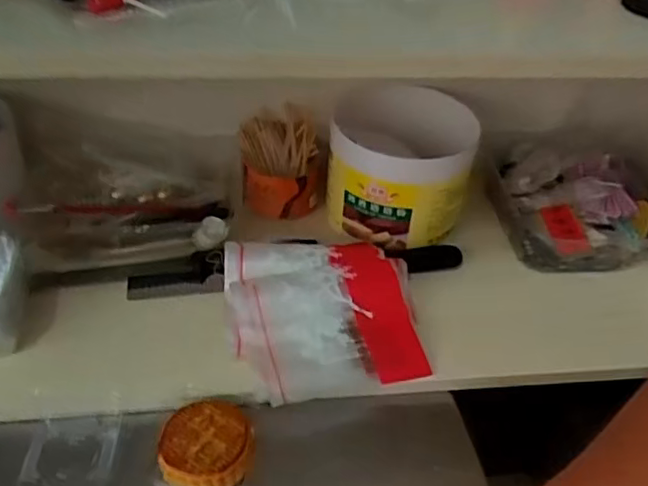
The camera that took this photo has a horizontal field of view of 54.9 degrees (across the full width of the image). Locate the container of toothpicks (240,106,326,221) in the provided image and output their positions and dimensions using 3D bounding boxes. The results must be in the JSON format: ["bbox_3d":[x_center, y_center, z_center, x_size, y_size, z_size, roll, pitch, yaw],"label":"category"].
[{"bbox_3d":[-0.045,-0.086,0.663,0.086,0.072,0.085,2,42,-5],"label":"container of toothpicks"}]

